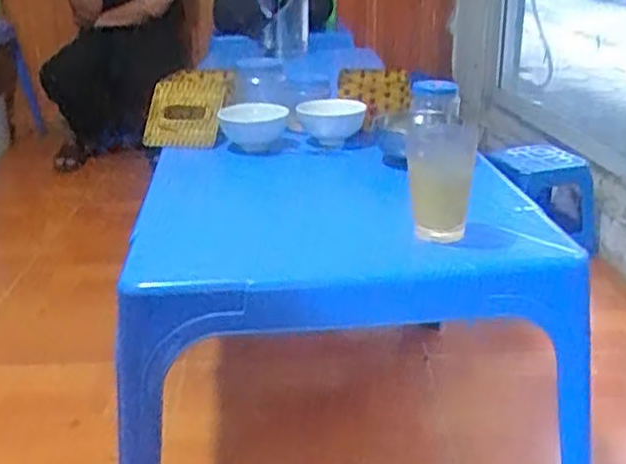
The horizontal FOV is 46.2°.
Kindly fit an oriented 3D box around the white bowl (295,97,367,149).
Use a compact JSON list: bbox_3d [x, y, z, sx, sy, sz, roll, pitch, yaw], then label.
[{"bbox_3d":[0.032,-0.187,1.234,0.110,0.068,0.110,-1,21,1],"label":"white bowl"}]

